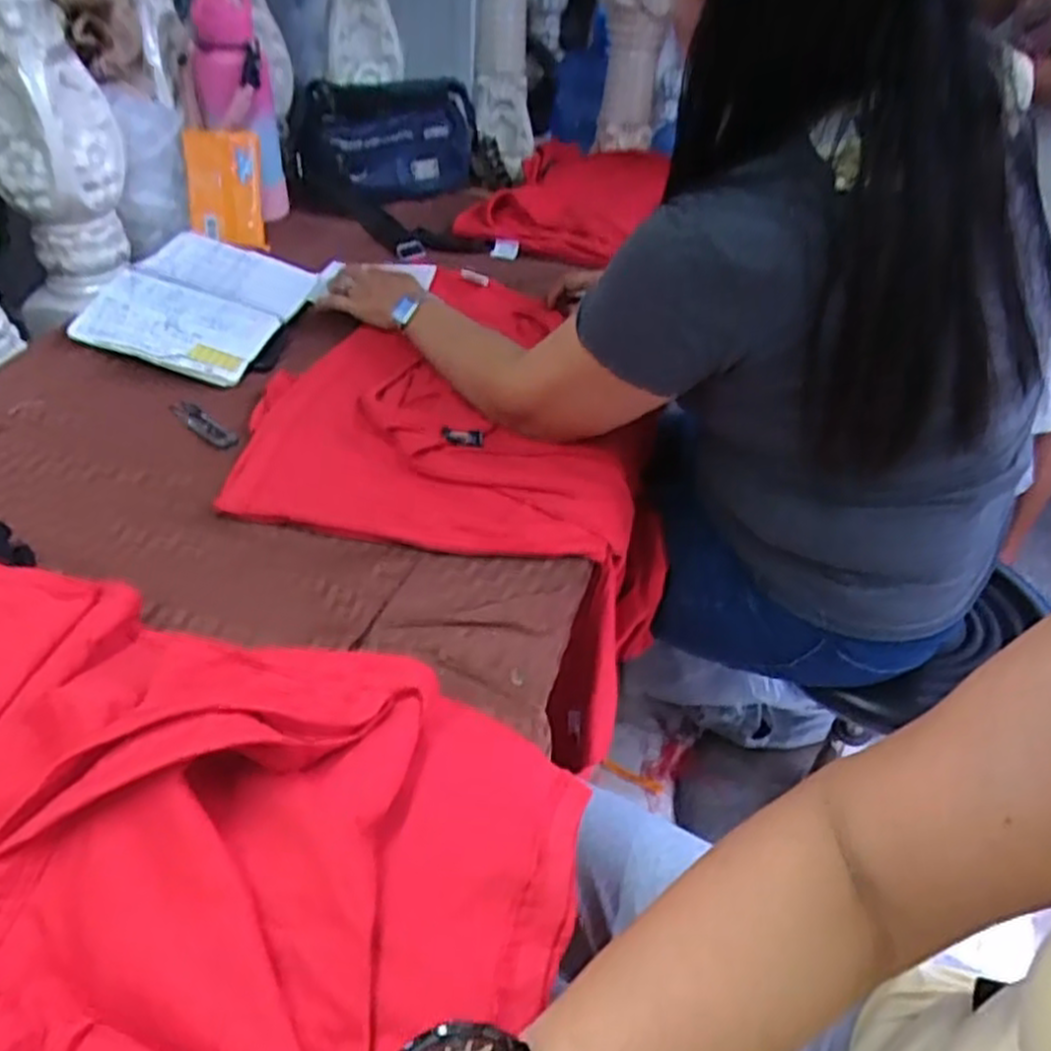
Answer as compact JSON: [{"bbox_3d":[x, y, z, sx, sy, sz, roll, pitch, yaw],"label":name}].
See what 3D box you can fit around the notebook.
[{"bbox_3d":[-0.360,-0.255,0.890,0.181,0.021,0.236,18,44,-1],"label":"notebook"}]

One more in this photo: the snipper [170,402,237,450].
[{"bbox_3d":[-0.313,-0.098,0.769,0.093,0.006,0.023,33,48,31],"label":"snipper"}]

